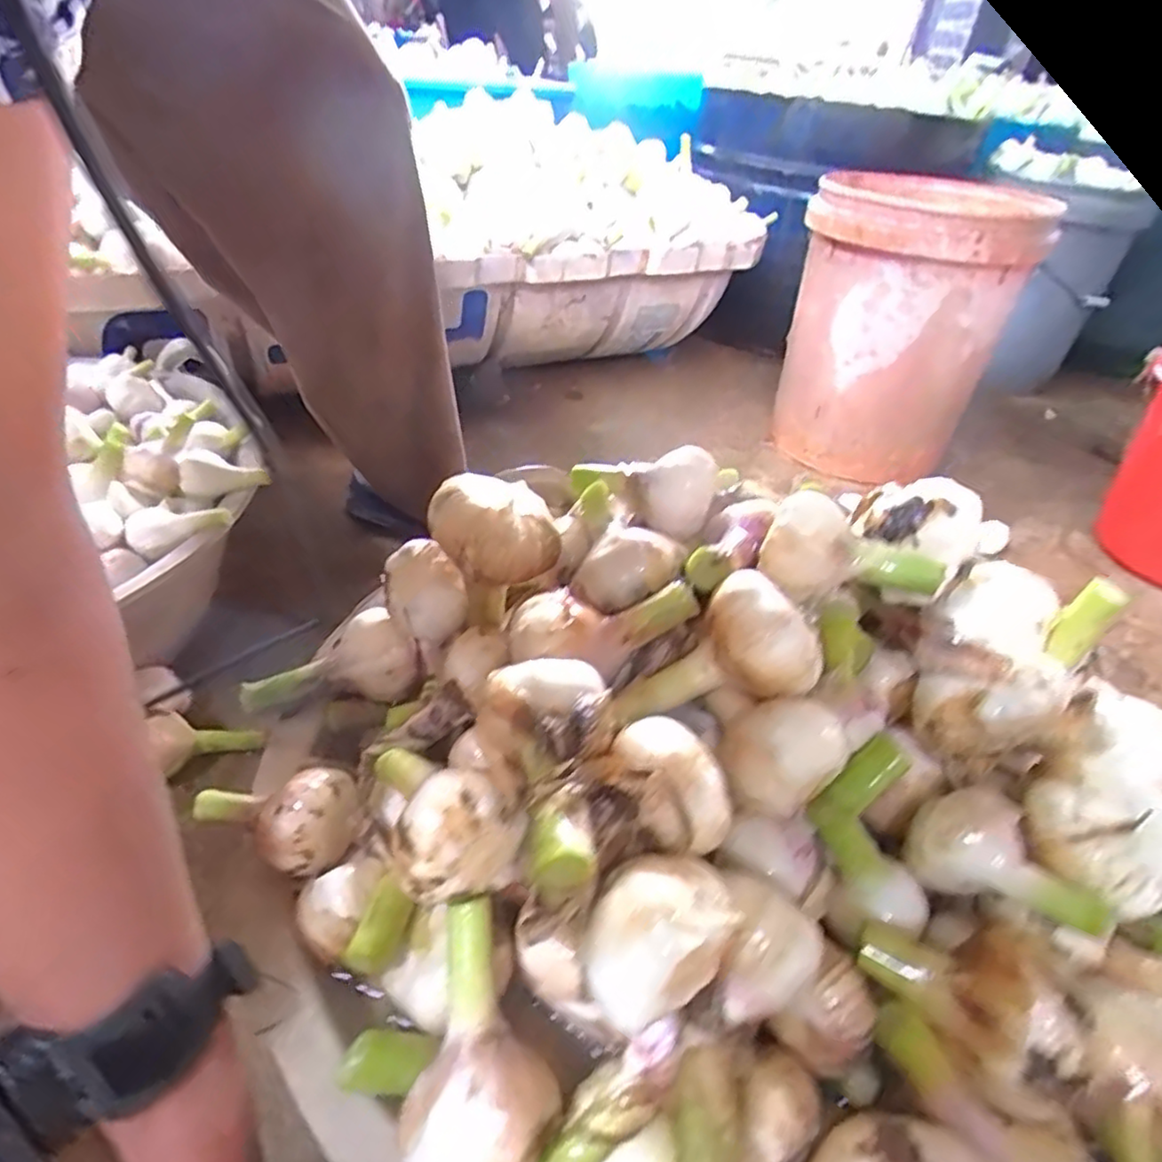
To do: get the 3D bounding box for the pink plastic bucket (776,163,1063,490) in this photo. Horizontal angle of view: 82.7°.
[{"bbox_3d":[0.391,-0.307,0.867,0.237,0.353,0.284,17,42,14],"label":"pink plastic bucket"}]

